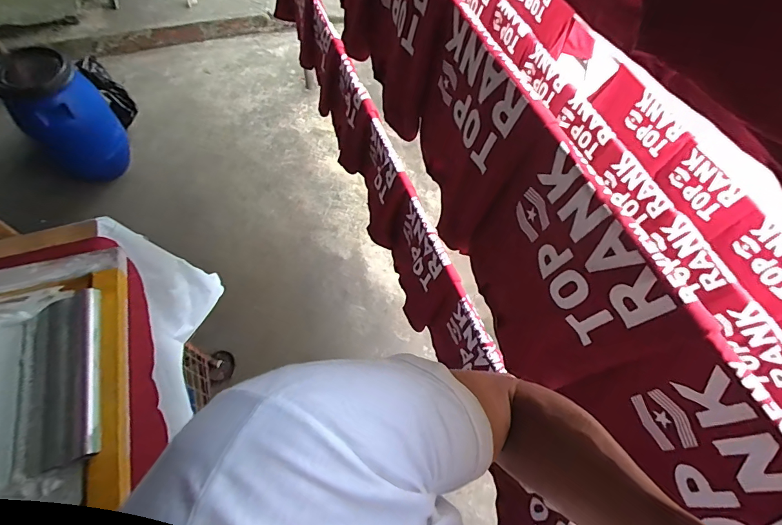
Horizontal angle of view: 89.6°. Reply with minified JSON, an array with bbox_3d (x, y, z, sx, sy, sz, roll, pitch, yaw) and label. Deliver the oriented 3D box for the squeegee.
[{"bbox_3d":[-0.497,0.172,0.594,0.109,0.035,0.250,-13,68,-9],"label":"squeegee"}]

